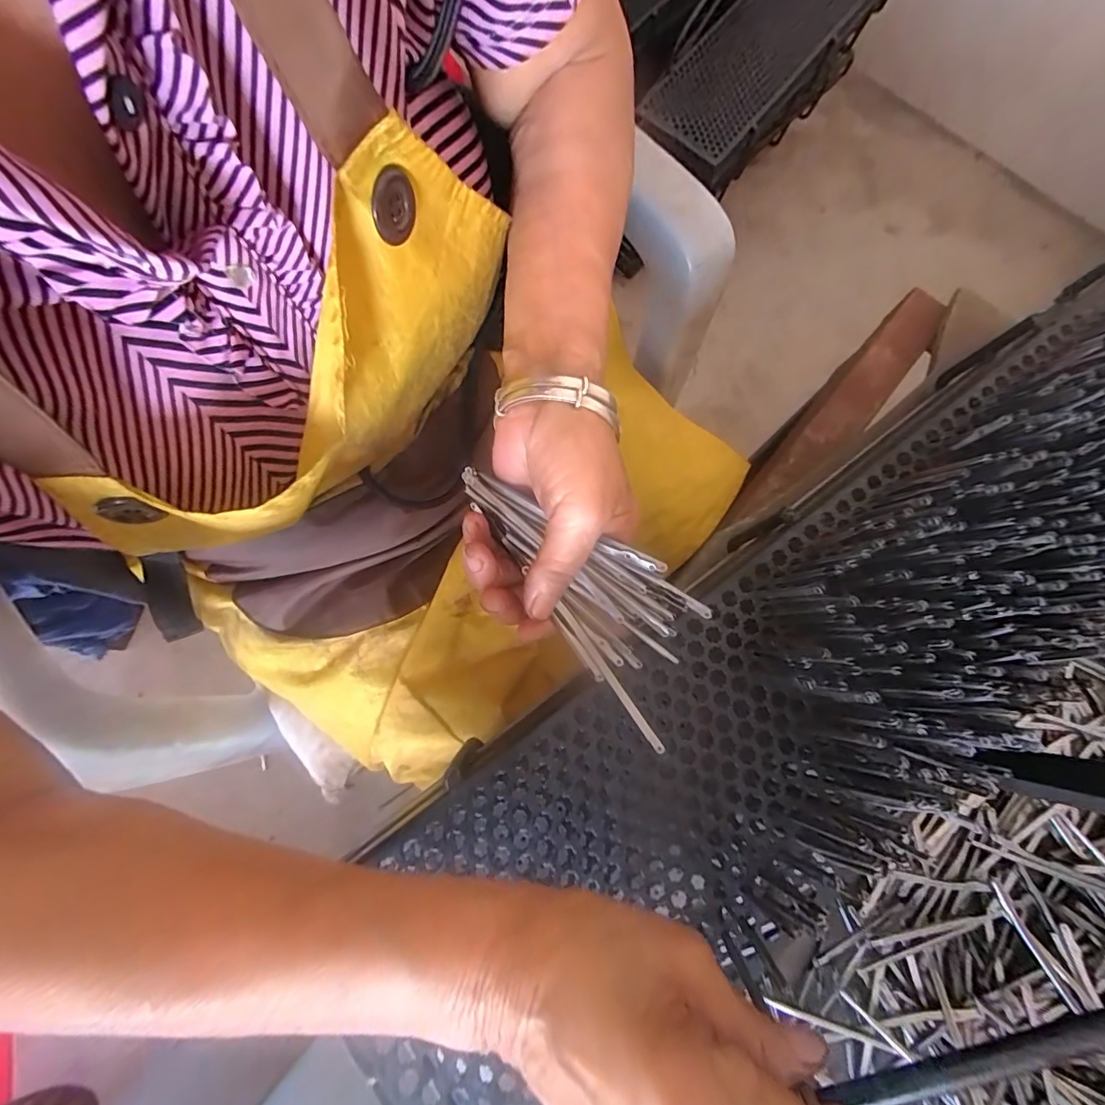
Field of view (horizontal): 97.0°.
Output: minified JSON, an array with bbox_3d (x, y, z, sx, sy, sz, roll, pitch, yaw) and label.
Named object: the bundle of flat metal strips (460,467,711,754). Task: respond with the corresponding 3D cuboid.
[{"bbox_3d":[0.013,0.012,0.236,0.055,0.025,0.148,-43,81,-9],"label":"bundle of flat metal strips"}]

